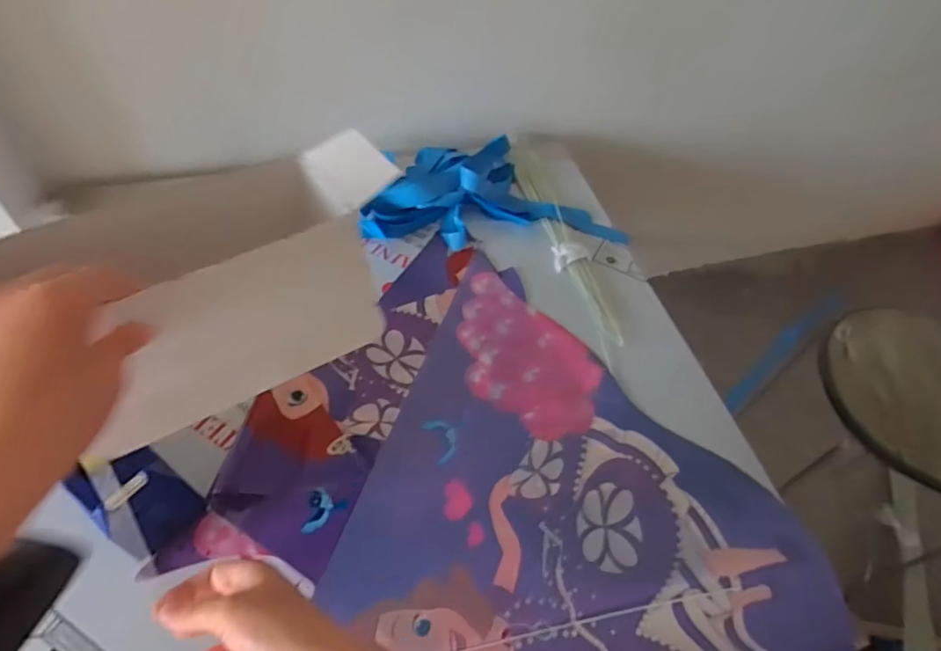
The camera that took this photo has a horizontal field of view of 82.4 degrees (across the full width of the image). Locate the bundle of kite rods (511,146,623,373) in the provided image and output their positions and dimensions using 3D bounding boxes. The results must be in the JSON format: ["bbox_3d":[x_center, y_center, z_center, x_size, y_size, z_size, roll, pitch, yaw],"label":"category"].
[{"bbox_3d":[0.132,-0.125,0.774,0.048,0.019,0.425,-9,55,-11],"label":"bundle of kite rods"}]

